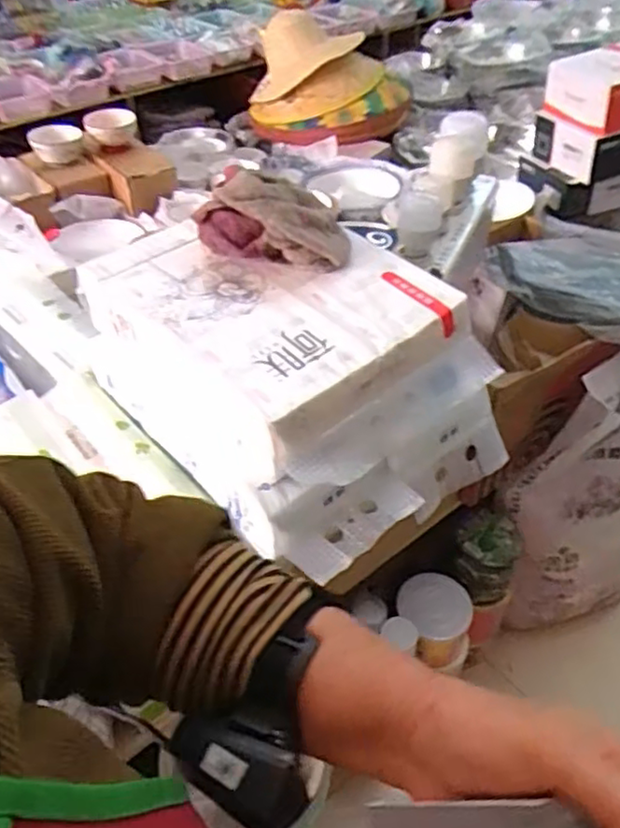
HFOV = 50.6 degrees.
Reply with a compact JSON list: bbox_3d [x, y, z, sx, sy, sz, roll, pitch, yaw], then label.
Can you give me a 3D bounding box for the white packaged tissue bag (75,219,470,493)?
[{"bbox_3d":[-0.053,-0.095,0.760,0.293,0.133,0.361,-33,52,-29],"label":"white packaged tissue bag"}]

